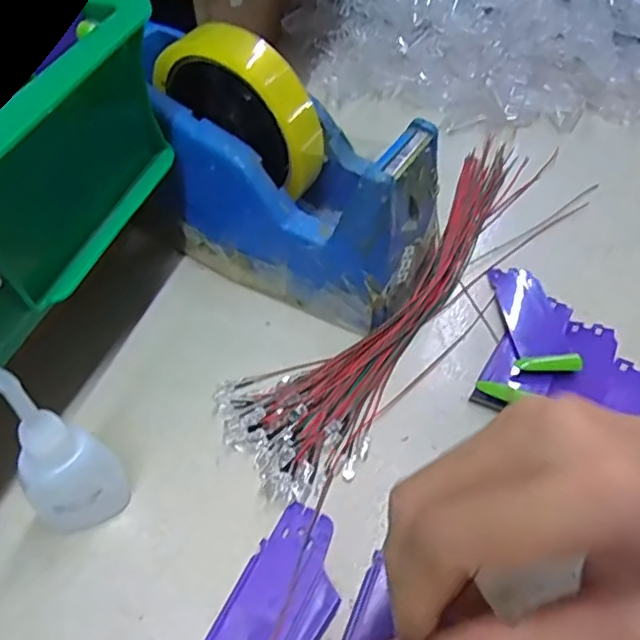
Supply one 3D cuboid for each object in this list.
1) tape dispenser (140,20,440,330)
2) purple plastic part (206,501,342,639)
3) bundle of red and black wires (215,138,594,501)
[{"bbox_3d":[-0.028,-0.083,0.318,0.180,0.113,0.072,25,55,18],"label":"tape dispenser"},{"bbox_3d":[-0.018,0.114,0.230,0.037,0.007,0.087,24,55,18],"label":"purple plastic part"},{"bbox_3d":[0.059,-0.023,0.338,0.073,0.010,0.286,33,58,23],"label":"bundle of red and black wires"}]

